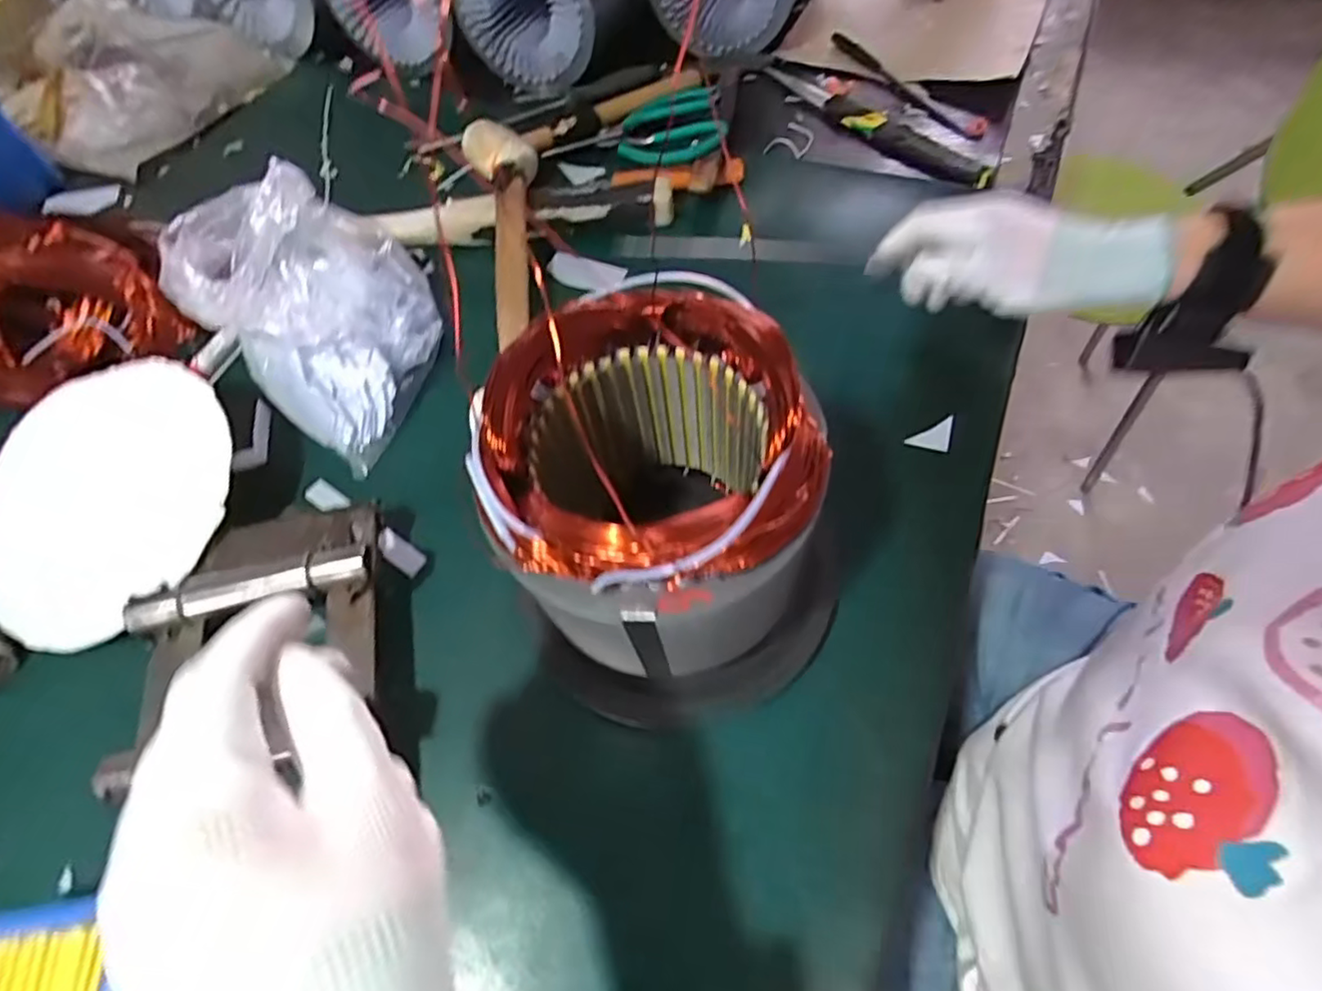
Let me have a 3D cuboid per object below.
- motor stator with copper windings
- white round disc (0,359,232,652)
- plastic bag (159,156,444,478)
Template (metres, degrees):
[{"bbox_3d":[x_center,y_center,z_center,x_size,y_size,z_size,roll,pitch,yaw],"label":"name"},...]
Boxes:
[{"bbox_3d":[0.002,0.013,0.332,0.169,0.185,0.148,-33,65,-14],"label":"motor stator with copper windings"},{"bbox_3d":[-0.372,0.000,0.434,0.184,0.006,0.191,-4,71,11],"label":"white round disc"},{"bbox_3d":[-0.258,-0.156,0.475,0.226,0.120,0.151,35,69,20],"label":"plastic bag"}]

